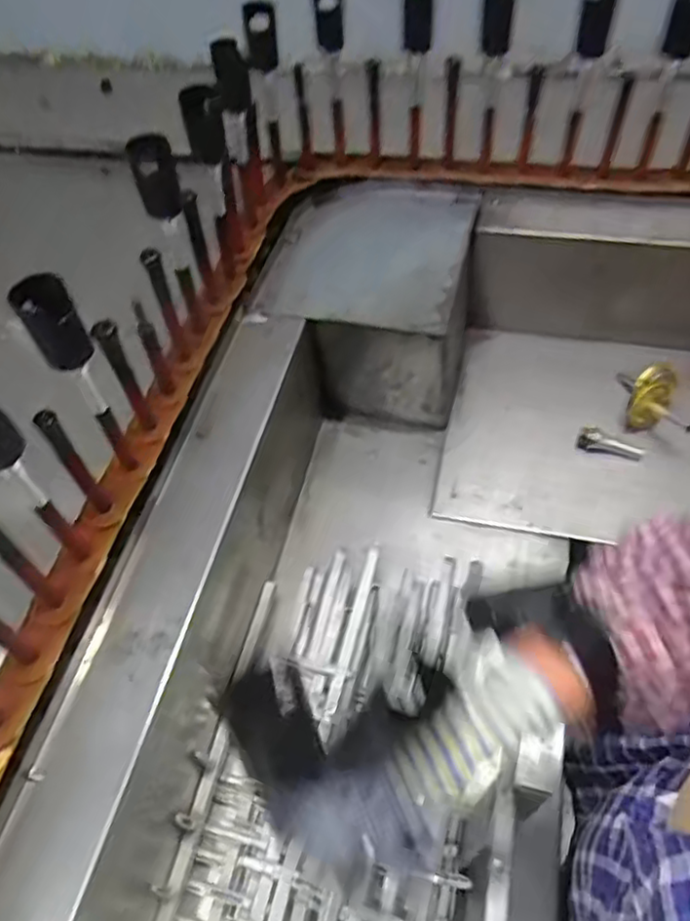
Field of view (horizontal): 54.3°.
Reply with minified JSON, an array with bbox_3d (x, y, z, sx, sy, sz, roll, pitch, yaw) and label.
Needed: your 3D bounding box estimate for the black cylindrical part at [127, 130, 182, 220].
[{"bbox_3d":[-0.180,-0.269,0.644,0.041,0.072,0.043,-1,53,1],"label":"black cylindrical part"}]

